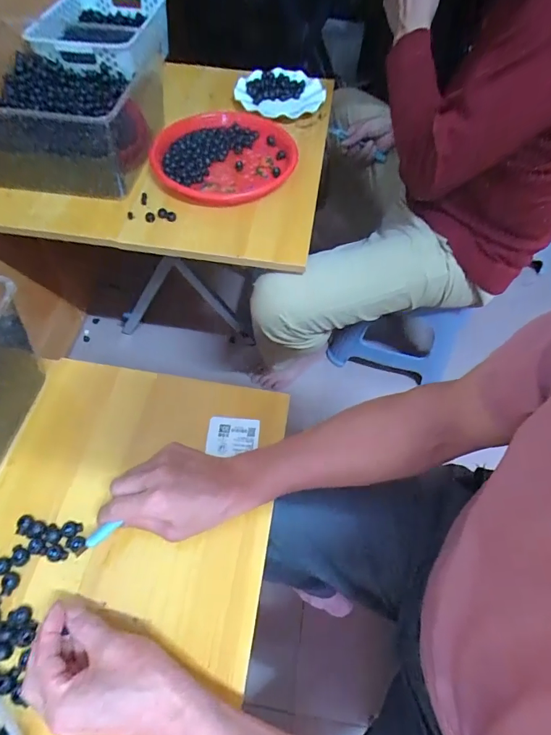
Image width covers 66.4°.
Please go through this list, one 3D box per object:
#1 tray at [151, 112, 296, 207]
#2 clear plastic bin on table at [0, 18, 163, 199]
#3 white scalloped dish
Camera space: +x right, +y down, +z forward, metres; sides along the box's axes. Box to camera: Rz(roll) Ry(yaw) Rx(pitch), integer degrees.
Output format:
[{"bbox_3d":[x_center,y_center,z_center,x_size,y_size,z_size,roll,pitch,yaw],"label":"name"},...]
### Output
[{"bbox_3d":[-0.085,-0.373,0.736,0.235,0.049,0.226,3,58,-1],"label":"tray"},{"bbox_3d":[-0.349,-0.432,0.705,0.299,0.138,0.274,10,58,3],"label":"clear plastic bin on table"},{"bbox_3d":[0.016,-0.554,0.846,0.179,0.039,0.137,-31,64,-21],"label":"white scalloped dish"}]

